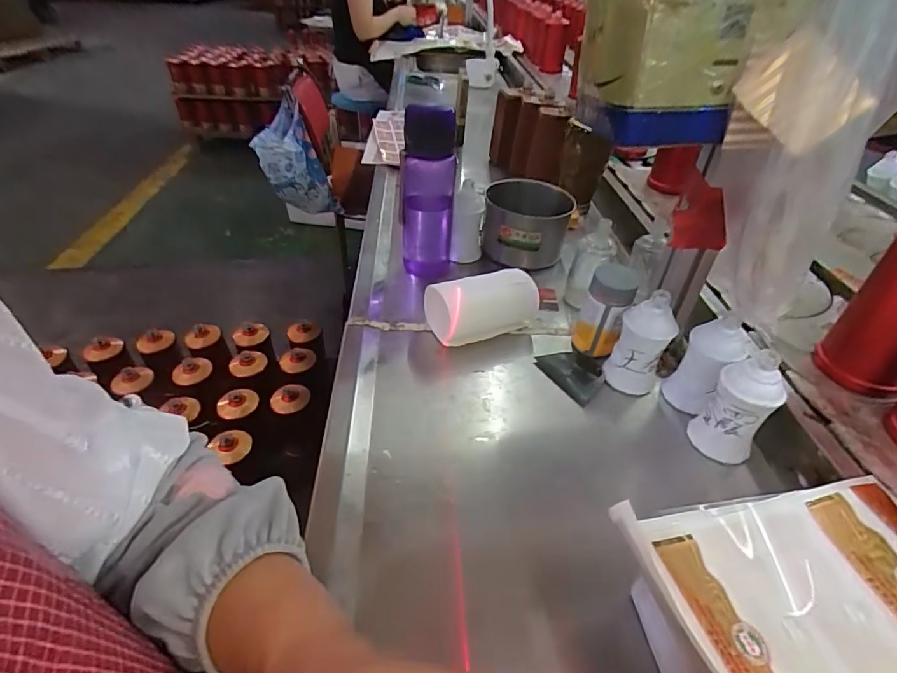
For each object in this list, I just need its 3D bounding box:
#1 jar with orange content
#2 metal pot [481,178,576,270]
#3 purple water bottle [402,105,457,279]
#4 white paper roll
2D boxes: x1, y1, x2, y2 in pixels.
[{"bbox_3d":[0.182,-0.029,0.559,0.045,0.105,0.053,-27,48,-31],"label":"jar with orange content"},{"bbox_3d":[0.125,-0.186,0.762,0.135,0.088,0.145,6,40,5],"label":"metal pot"},{"bbox_3d":[-0.029,-0.191,0.658,0.071,0.236,0.083,-3,40,-7],"label":"purple water bottle"},{"bbox_3d":[0.042,-0.034,0.605,0.140,0.068,0.065,-12,42,-17],"label":"white paper roll"}]

